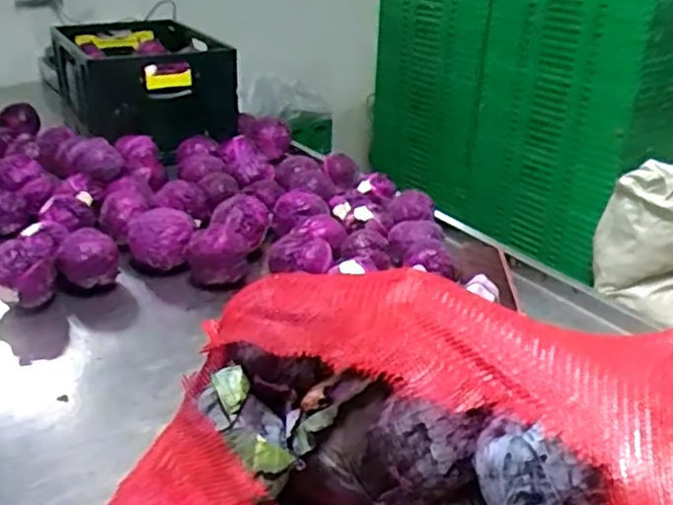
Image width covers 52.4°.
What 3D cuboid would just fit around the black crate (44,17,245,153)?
[{"bbox_3d":[-0.508,-0.446,1.815,0.388,0.266,0.479,-14,30,-27],"label":"black crate"}]

